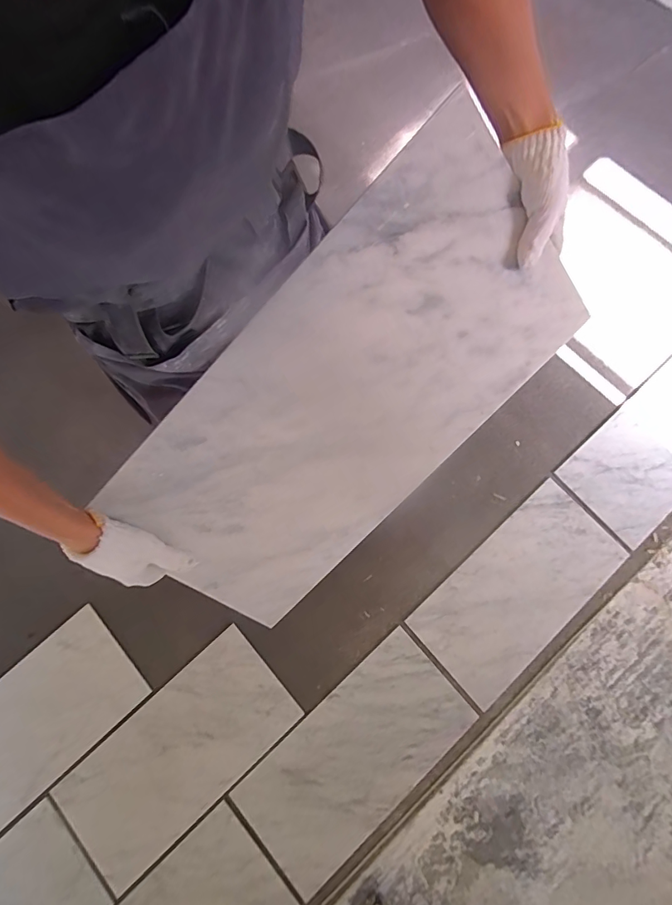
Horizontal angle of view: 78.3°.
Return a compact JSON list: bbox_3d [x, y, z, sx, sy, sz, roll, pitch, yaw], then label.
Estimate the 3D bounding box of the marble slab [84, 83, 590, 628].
[{"bbox_3d":[0.011,-0.048,0.497,0.582,0.020,0.300,-45,117,8],"label":"marble slab"}]

